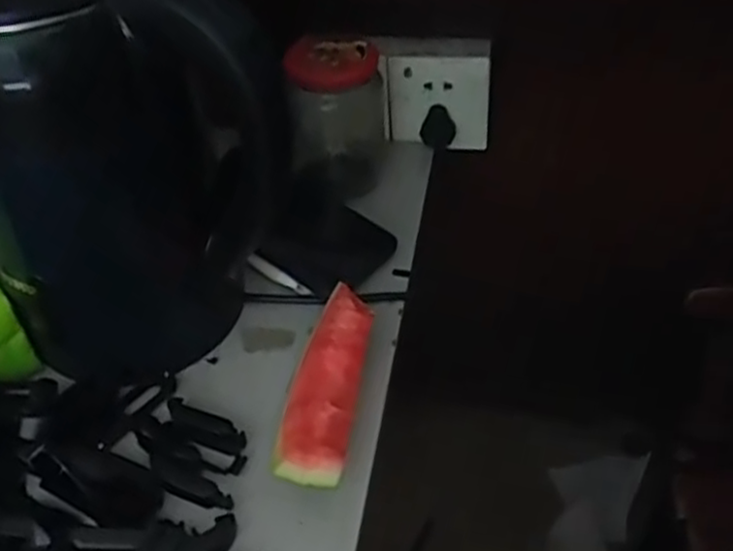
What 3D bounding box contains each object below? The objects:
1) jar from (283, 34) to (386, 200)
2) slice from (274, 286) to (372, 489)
[{"bbox_3d":[-0.022,-0.125,0.598,0.070,0.126,0.075,-2,45,2],"label":"jar"},{"bbox_3d":[-0.024,0.066,0.450,0.044,0.037,0.138,5,45,9],"label":"slice"}]

